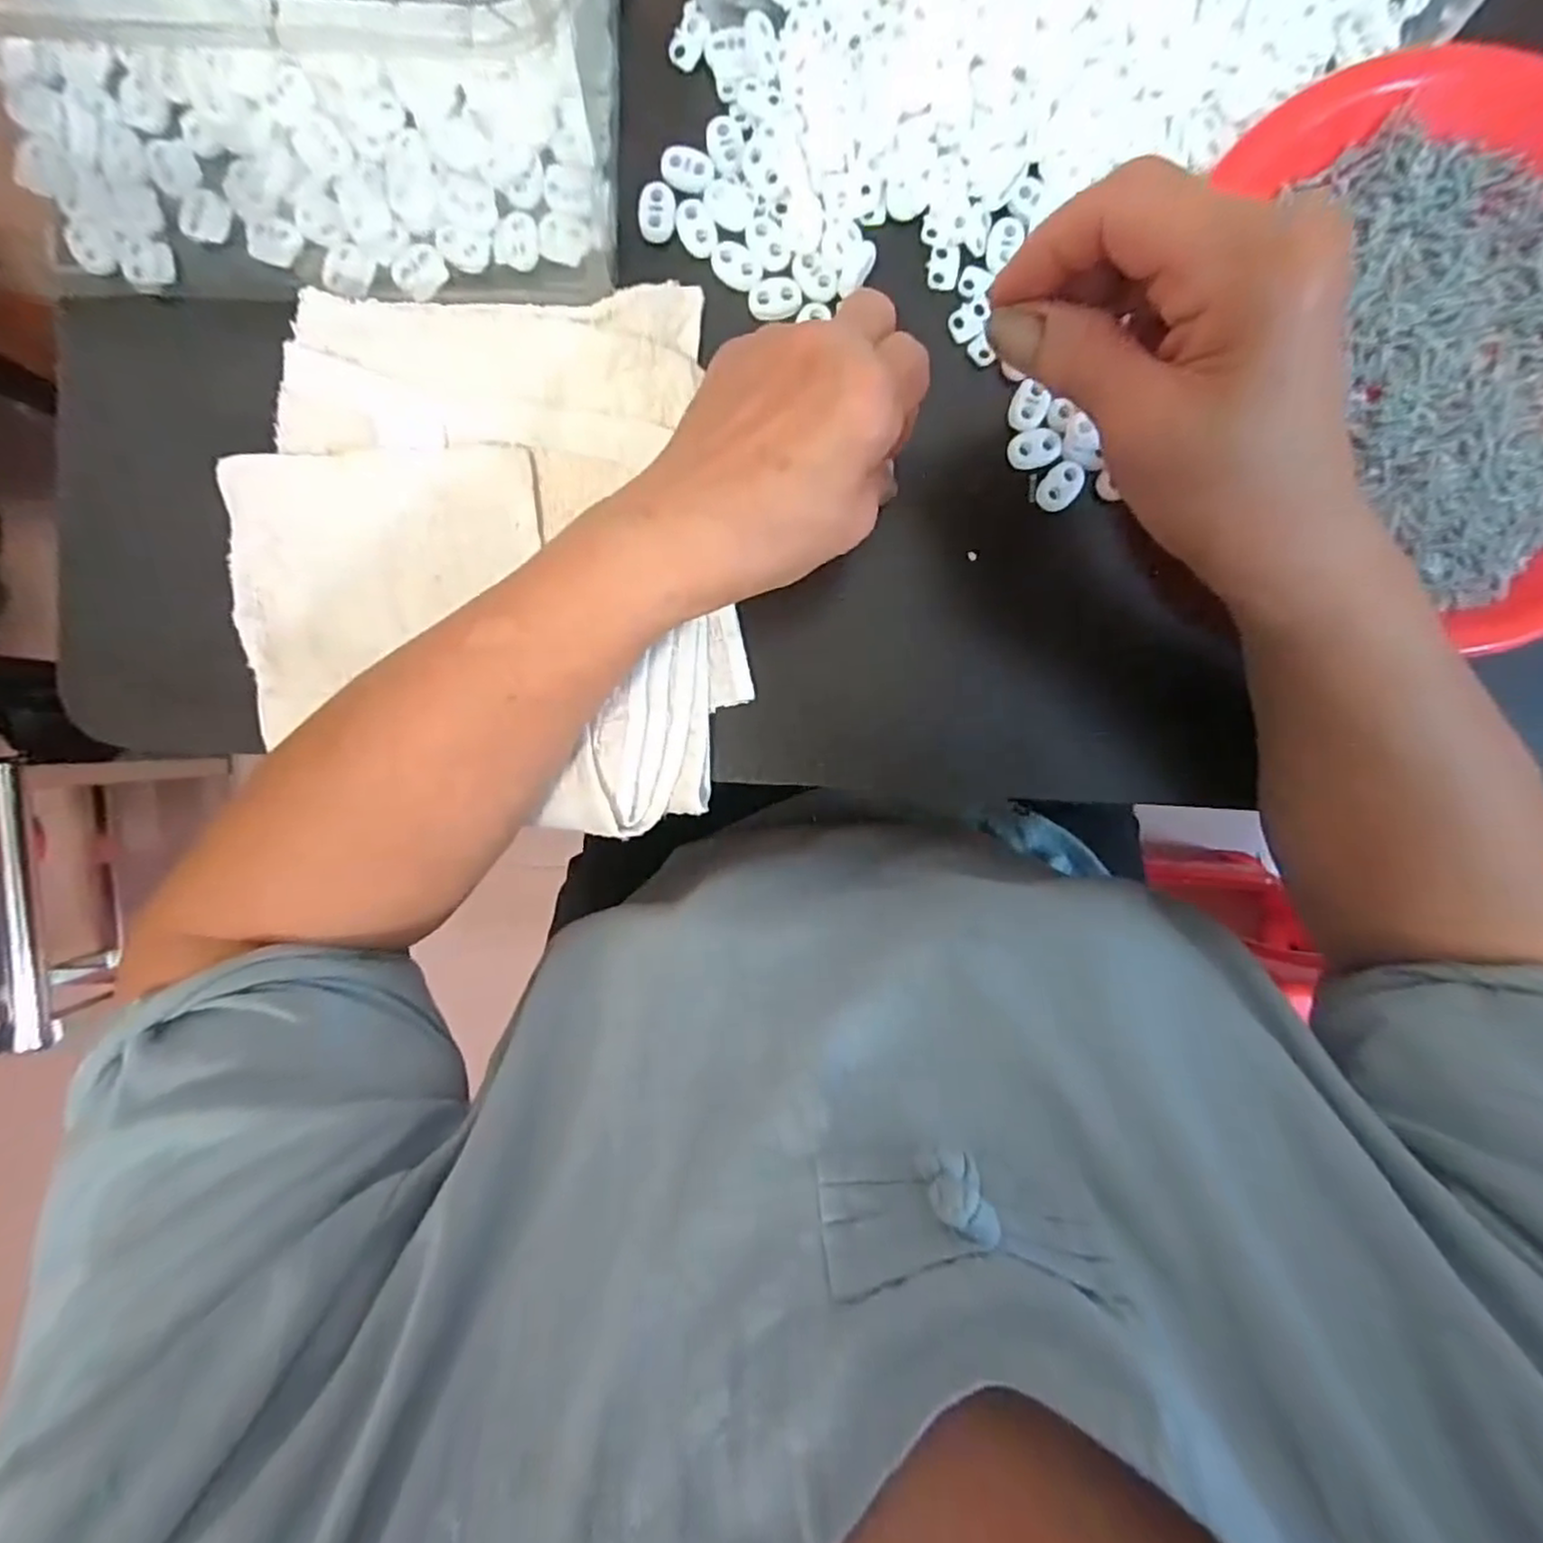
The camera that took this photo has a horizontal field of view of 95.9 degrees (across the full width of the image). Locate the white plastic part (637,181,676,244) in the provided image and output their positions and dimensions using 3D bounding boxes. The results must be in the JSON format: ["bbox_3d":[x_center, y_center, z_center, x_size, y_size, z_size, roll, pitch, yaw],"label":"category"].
[{"bbox_3d":[-0.048,-0.235,0.291,0.015,0.004,0.023,2,92,-1],"label":"white plastic part"}]

